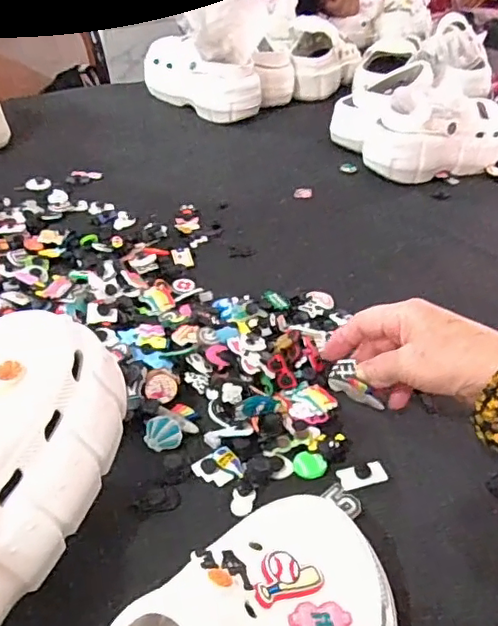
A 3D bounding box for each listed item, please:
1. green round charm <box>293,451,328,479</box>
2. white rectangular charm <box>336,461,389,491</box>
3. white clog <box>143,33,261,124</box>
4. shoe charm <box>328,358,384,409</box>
[{"bbox_3d":[0.043,0.107,0.397,0.023,0.006,0.020,16,40,13],"label":"green round charm"},{"bbox_3d":[0.081,0.115,0.397,0.034,0.006,0.015,-4,40,-12],"label":"white rectangular charm"},{"bbox_3d":[-0.081,-0.402,0.951,0.093,0.089,0.222,-26,48,-33],"label":"white clog"},{"bbox_3d":[0.082,0.055,0.422,0.047,0.024,0.013,38,49,27],"label":"shoe charm"}]

